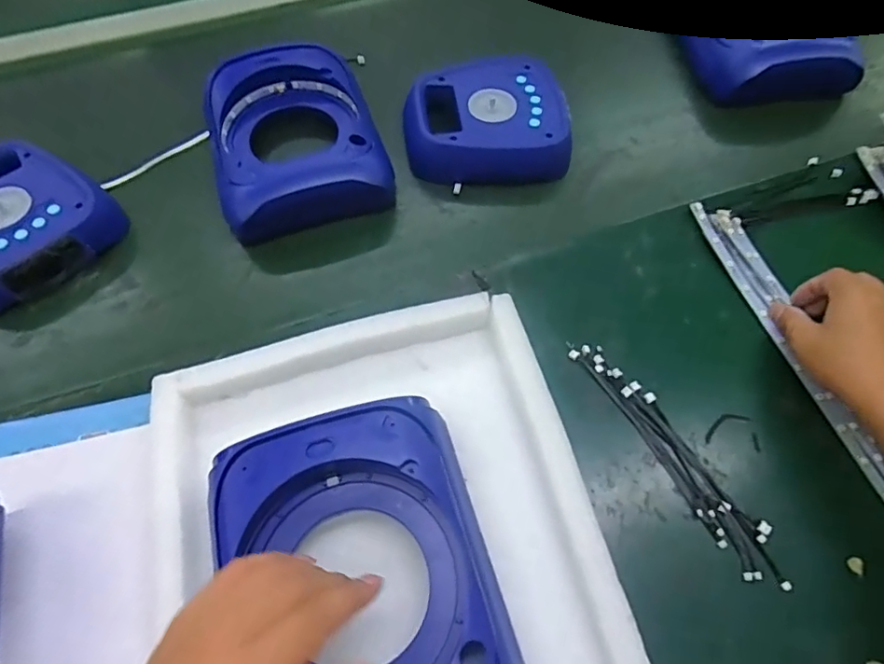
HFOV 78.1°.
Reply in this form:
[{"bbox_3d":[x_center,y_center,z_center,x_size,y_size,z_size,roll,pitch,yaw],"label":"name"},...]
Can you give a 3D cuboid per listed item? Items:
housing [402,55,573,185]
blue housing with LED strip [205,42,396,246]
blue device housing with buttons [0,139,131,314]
[{"bbox_3d":[0.046,-0.246,0.613,0.178,0.045,0.177,-6,60,-1],"label":"housing"},{"bbox_3d":[-0.158,-0.209,0.585,0.170,0.063,0.224,-19,61,-8],"label":"blue housing with LED strip"},{"bbox_3d":[-0.421,-0.108,0.538,0.164,0.053,0.159,39,69,19],"label":"blue device housing with buttons"}]

